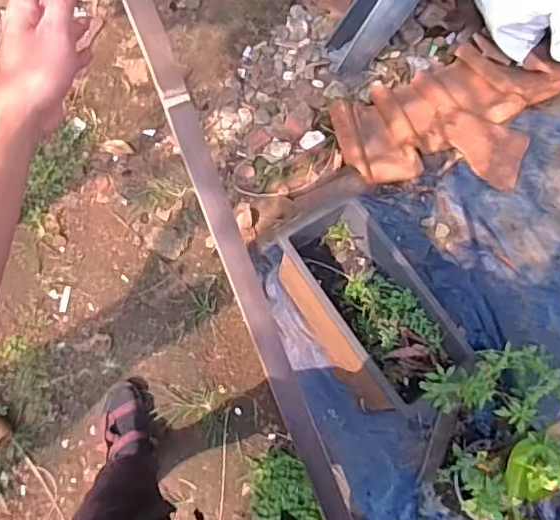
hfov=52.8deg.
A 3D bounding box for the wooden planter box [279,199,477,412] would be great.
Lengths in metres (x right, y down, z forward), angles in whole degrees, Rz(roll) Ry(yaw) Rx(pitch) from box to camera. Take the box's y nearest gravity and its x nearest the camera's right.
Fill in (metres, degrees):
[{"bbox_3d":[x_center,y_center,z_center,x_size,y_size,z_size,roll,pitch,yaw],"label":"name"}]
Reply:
[{"bbox_3d":[0.209,0.111,1.354,0.238,0.221,0.466,-31,77,-14],"label":"wooden planter box"}]

